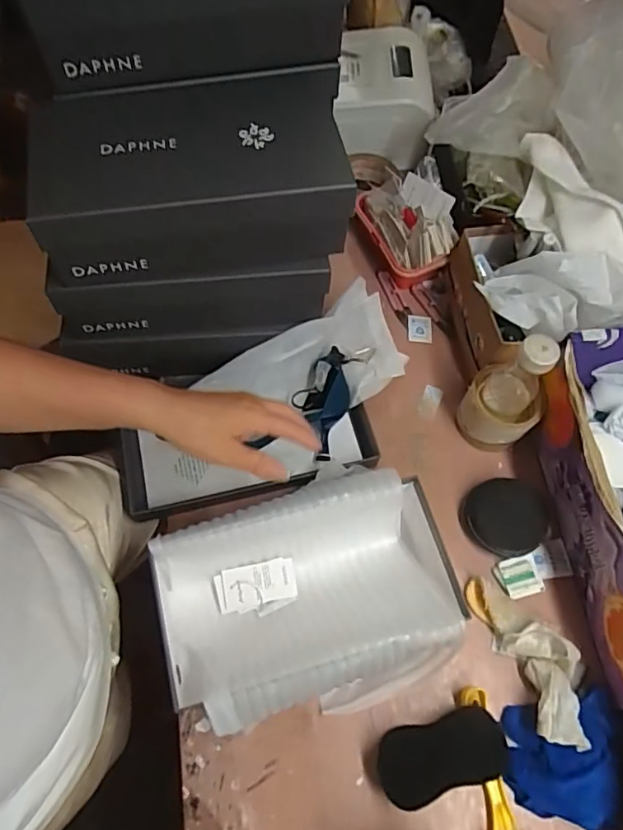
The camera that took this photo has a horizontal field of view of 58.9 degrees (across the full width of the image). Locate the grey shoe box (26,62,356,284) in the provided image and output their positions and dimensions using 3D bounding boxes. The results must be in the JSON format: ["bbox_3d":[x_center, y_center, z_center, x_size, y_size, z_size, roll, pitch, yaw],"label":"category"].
[{"bbox_3d":[-0.119,-0.245,0.563,0.296,0.103,0.164,-9,66,-6],"label":"grey shoe box"}]

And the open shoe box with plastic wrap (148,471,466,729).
[{"bbox_3d":[-0.001,0.196,0.584,0.290,0.103,0.216,-13,67,-8],"label":"open shoe box with plastic wrap"}]

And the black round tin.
[{"bbox_3d":[0.233,0.122,0.662,0.094,0.026,0.089,1,65,-2],"label":"black round tin"}]

